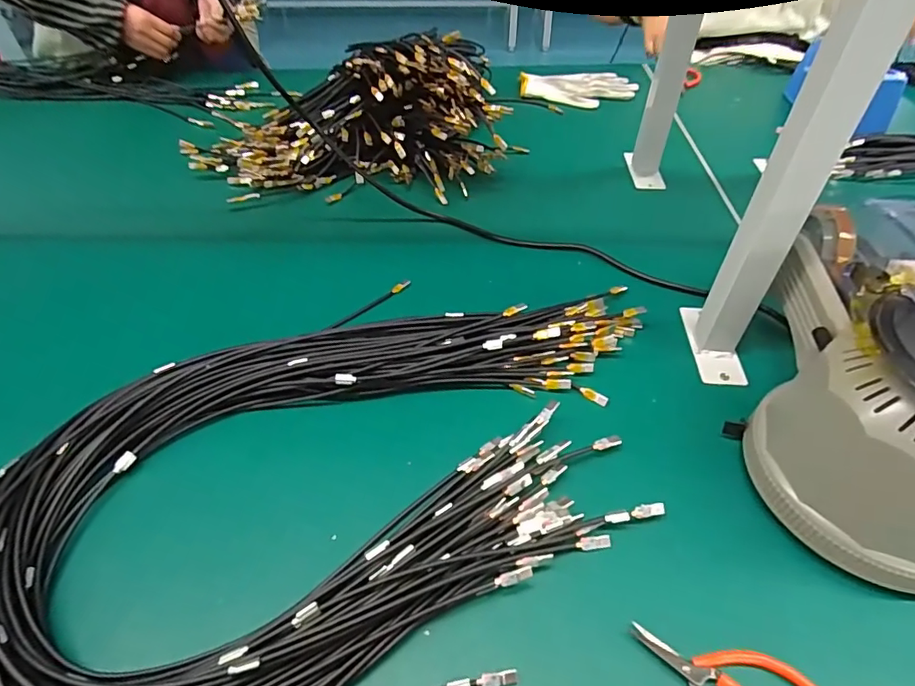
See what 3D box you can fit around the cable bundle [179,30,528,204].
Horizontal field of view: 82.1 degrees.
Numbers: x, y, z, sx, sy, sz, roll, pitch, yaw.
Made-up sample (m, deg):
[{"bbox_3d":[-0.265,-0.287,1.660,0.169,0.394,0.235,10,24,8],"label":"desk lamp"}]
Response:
[{"bbox_3d":[-0.156,-0.296,0.696,0.458,0.138,0.175,0,46,1],"label":"cable bundle"}]

